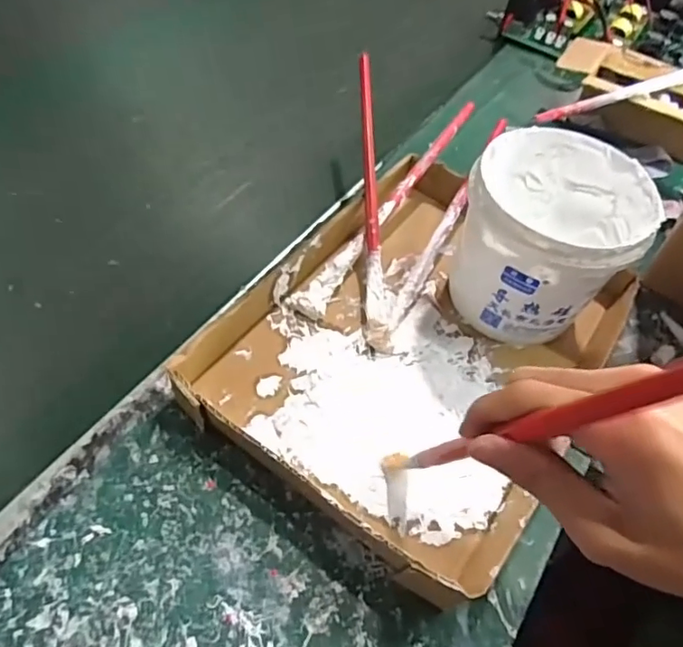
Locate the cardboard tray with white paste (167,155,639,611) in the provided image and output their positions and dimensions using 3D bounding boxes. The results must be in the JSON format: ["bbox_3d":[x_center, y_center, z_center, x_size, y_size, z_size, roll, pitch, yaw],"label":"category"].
[{"bbox_3d":[0.067,0.007,0.410,0.234,0.038,0.304,33,59,18],"label":"cardboard tray with white paste"}]

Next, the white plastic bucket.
[{"bbox_3d":[0.150,-0.061,0.416,0.114,0.110,0.120,2,54,-2],"label":"white plastic bucket"}]

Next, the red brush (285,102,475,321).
[{"bbox_3d":[0.048,-0.103,0.478,0.029,0.048,0.261,33,59,19],"label":"red brush"}]

